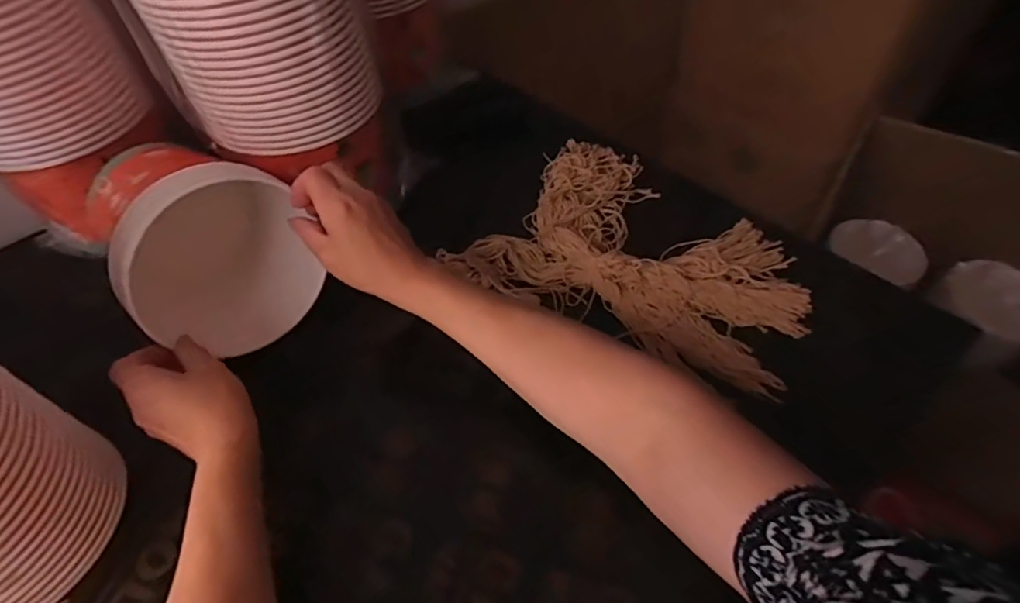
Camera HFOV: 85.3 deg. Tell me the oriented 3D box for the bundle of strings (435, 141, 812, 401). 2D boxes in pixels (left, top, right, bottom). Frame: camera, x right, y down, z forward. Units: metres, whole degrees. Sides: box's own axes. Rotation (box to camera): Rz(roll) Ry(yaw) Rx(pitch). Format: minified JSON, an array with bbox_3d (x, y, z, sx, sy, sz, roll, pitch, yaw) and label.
[{"bbox_3d":[0.129,-0.051,0.548,0.319,0.035,0.239,26,57,23],"label":"bundle of strings"}]

